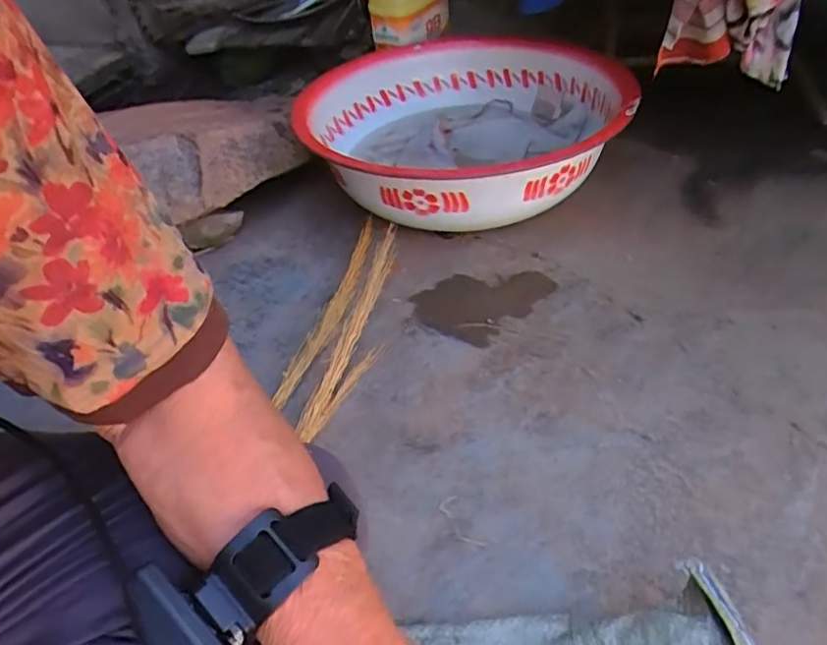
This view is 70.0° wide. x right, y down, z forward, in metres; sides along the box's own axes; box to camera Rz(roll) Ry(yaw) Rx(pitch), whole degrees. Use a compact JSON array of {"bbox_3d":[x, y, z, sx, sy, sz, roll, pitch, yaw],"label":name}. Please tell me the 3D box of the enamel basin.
[{"bbox_3d":[0.056,-0.249,0.740,0.389,0.104,0.408,-3,42,2],"label":"enamel basin"}]

